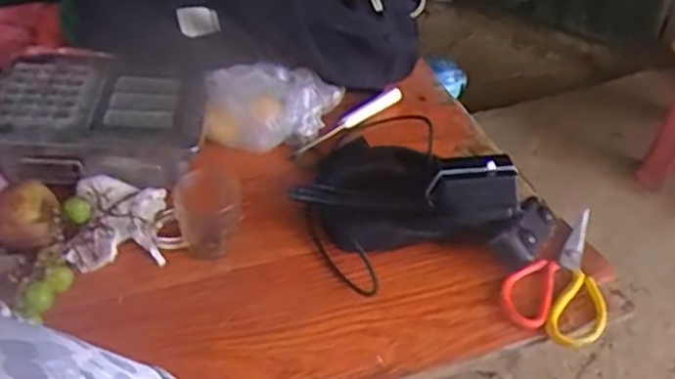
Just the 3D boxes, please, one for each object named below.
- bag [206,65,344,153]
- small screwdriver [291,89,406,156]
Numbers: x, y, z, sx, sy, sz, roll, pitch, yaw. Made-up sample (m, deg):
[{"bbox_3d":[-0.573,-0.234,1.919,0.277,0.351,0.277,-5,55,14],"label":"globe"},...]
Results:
[{"bbox_3d":[-0.072,-0.104,0.851,0.165,0.081,0.091,-7,38,-11],"label":"bag"},{"bbox_3d":[0.015,-0.088,0.912,0.191,0.023,0.017,-30,47,-35],"label":"small screwdriver"}]

